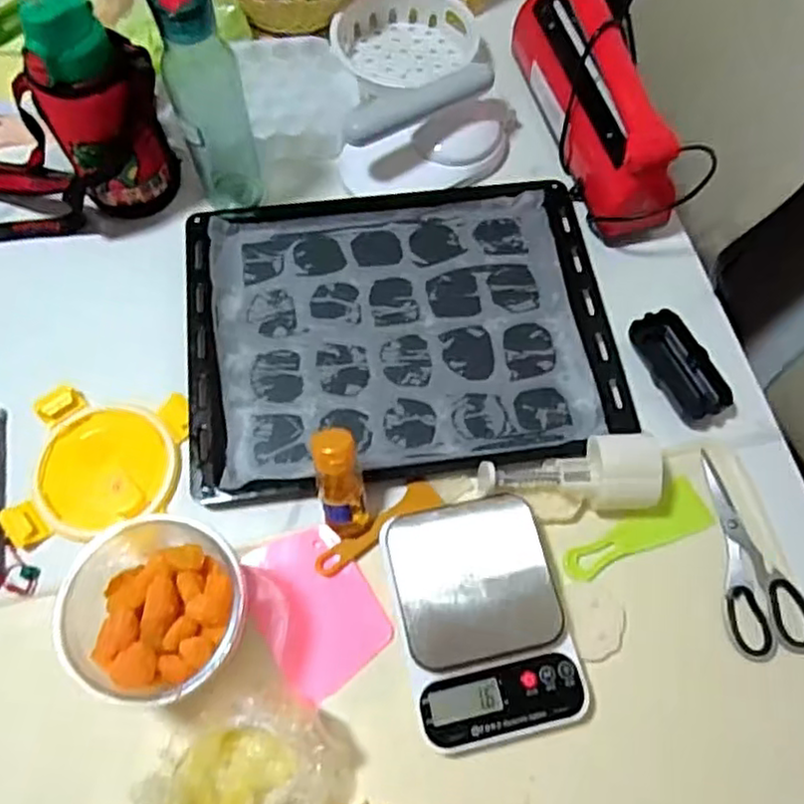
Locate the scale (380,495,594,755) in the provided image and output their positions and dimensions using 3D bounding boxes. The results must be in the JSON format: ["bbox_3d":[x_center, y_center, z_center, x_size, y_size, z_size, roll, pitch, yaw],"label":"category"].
[{"bbox_3d":[0.065,0.169,0.547,0.136,0.035,0.178,-11,68,-7],"label":"scale"}]

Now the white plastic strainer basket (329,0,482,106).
[{"bbox_3d":[0.001,-0.423,0.809,0.165,0.049,0.133,-23,70,-12],"label":"white plastic strainer basket"}]

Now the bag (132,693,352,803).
[{"bbox_3d":[-0.111,0.263,0.489,0.139,0.060,0.094,-19,69,-10],"label":"bag"}]

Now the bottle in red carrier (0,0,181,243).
[{"bbox_3d":[-0.362,-0.250,0.628,0.275,0.197,0.094,-4,67,-4],"label":"bottle in red carrier"}]

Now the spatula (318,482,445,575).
[{"bbox_3d":[-0.021,0.105,0.584,0.120,0.006,0.033,-31,71,-14],"label":"spatula"}]

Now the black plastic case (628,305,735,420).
[{"bbox_3d":[0.264,-0.035,0.653,0.049,0.024,0.107,-22,70,-11],"label":"black plastic case"}]

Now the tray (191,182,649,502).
[{"bbox_3d":[-0.001,-0.078,0.665,0.393,0.024,0.314,-6,67,-5],"label":"tray"}]

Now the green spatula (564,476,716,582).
[{"bbox_3d":[0.205,0.117,0.590,0.141,0.009,0.043,-29,71,-13],"label":"green spatula"}]

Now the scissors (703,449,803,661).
[{"bbox_3d":[0.300,0.127,0.585,0.069,0.005,0.168,-2,67,-3],"label":"scissors"}]

